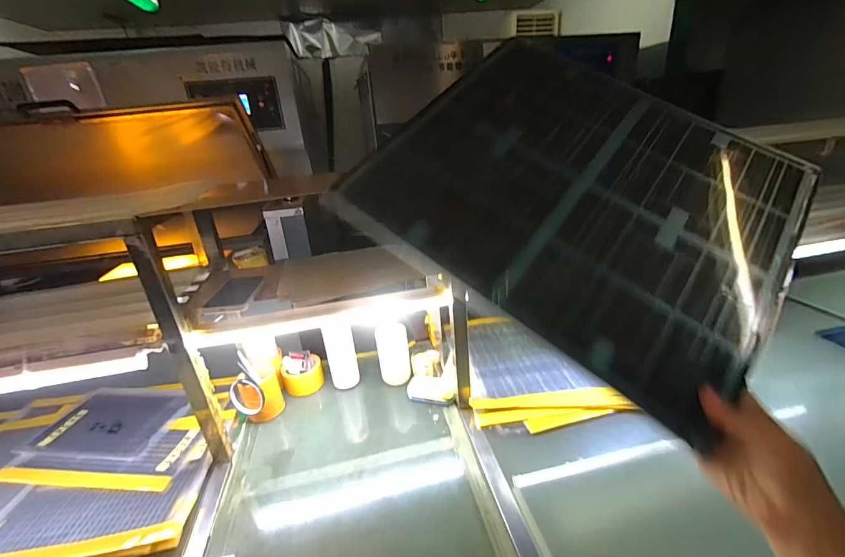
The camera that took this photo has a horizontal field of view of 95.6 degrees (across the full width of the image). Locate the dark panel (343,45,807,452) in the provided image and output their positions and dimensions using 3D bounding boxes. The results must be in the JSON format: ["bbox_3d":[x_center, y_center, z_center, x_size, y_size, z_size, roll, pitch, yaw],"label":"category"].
[{"bbox_3d":[0.193,-0.112,0.449,0.433,0.013,0.401,35,68,15],"label":"dark panel"}]

